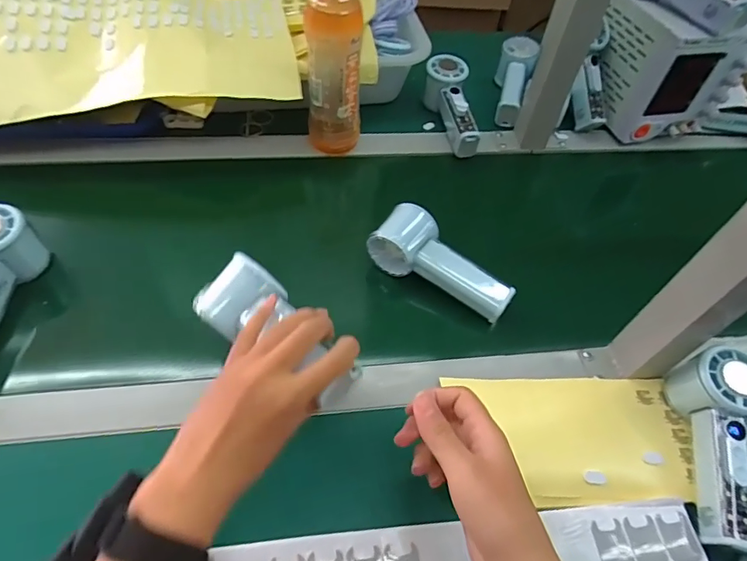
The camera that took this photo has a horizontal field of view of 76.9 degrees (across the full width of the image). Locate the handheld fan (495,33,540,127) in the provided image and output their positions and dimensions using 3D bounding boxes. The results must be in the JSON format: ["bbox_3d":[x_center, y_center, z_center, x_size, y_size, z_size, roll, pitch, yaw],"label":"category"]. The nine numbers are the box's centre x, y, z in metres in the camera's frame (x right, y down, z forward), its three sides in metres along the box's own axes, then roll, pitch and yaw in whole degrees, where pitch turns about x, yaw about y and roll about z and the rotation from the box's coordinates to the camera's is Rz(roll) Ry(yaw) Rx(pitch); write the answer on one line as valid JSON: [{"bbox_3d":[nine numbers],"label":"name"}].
[{"bbox_3d":[0.204,-0.299,0.697,0.049,0.057,0.156,16,54,7],"label":"handheld fan"}]

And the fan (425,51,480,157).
[{"bbox_3d":[0.112,-0.239,0.655,0.053,0.059,0.159,-9,70,-11],"label":"fan"}]

